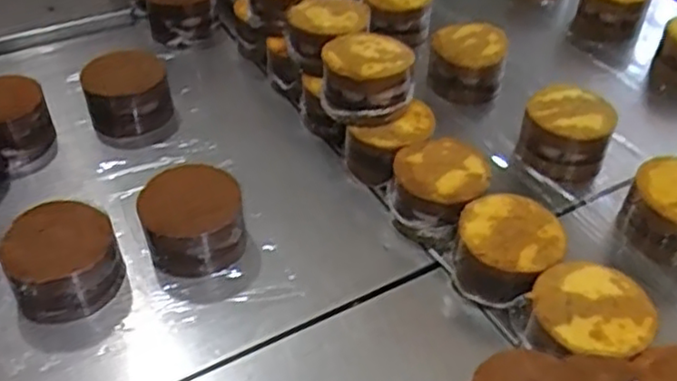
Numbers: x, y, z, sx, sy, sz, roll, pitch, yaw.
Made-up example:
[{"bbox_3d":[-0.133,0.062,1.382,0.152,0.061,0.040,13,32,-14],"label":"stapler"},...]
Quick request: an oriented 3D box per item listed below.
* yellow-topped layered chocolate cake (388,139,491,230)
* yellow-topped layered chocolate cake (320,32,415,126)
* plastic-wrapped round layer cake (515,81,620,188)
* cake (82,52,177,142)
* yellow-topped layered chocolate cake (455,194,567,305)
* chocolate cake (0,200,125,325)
[{"bbox_3d":[0.102,0.002,0.699,0.094,0.071,0.091,1,42,-1],"label":"yellow-topped layered chocolate cake"},{"bbox_3d":[0.031,-0.126,0.739,0.099,0.071,0.088,3,42,2],"label":"yellow-topped layered chocolate cake"},{"bbox_3d":[0.264,-0.067,0.779,0.097,0.076,0.084,17,45,17],"label":"plastic-wrapped round layer cake"},{"bbox_3d":[-0.262,-0.122,0.837,0.097,0.078,0.101,-14,45,-16],"label":"cake"},{"bbox_3d":[0.160,0.057,0.637,0.091,0.072,0.090,1,42,-1],"label":"yellow-topped layered chocolate cake"},{"bbox_3d":[-0.258,0.065,0.635,0.095,0.069,0.092,-18,46,-20],"label":"chocolate cake"}]

